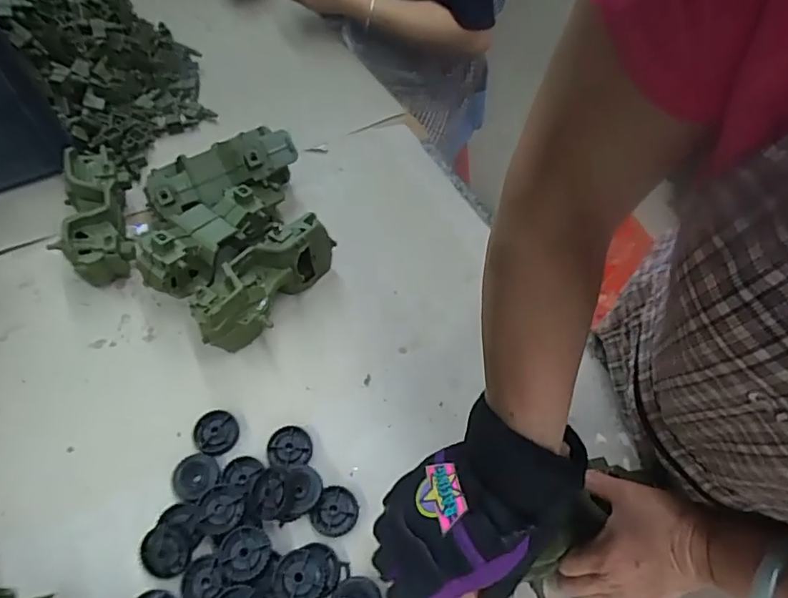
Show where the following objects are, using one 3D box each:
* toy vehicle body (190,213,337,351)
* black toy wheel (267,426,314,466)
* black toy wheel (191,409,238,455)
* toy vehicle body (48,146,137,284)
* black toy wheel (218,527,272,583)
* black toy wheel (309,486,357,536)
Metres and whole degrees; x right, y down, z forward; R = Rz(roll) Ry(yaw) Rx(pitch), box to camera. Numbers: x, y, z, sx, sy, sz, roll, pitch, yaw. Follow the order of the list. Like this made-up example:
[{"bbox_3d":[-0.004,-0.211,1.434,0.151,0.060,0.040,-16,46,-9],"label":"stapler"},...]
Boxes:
[{"bbox_3d":[-0.141,-0.020,0.613,0.074,0.074,0.184,32,63,20],"label":"toy vehicle body"},{"bbox_3d":[-0.103,0.144,0.538,0.043,0.011,0.042,-1,56,1],"label":"black toy wheel"},{"bbox_3d":[-0.178,0.133,0.548,0.046,0.007,0.043,-1,56,1],"label":"black toy wheel"},{"bbox_3d":[-0.359,-0.108,0.668,0.074,0.076,0.200,-15,57,-9],"label":"toy vehicle body"},{"bbox_3d":[-0.128,0.221,0.476,0.040,0.019,0.042,-1,56,1],"label":"black toy wheel"},{"bbox_3d":[-0.053,0.195,0.504,0.039,0.007,0.043,23,60,16],"label":"black toy wheel"}]

